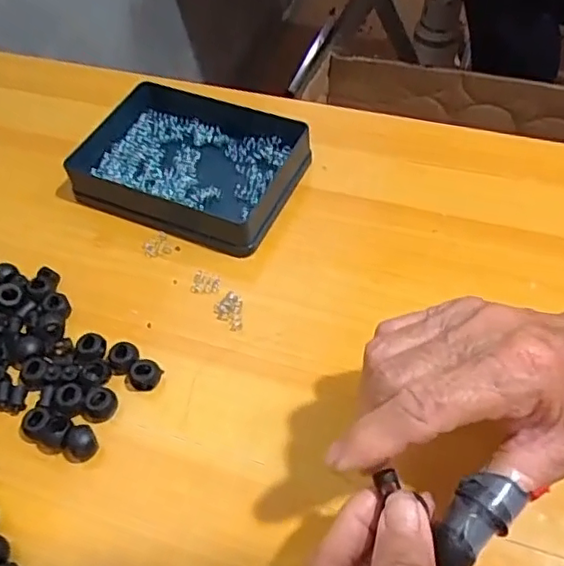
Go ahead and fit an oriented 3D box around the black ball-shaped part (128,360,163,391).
[{"bbox_3d":[-0.078,0.053,0.347,0.017,0.013,0.015,-1,53,4],"label":"black ball-shaped part"}]

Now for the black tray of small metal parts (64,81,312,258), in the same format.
[{"bbox_3d":[-0.068,-0.090,0.439,0.164,0.032,0.117,21,58,19],"label":"black tray of small metal parts"}]

